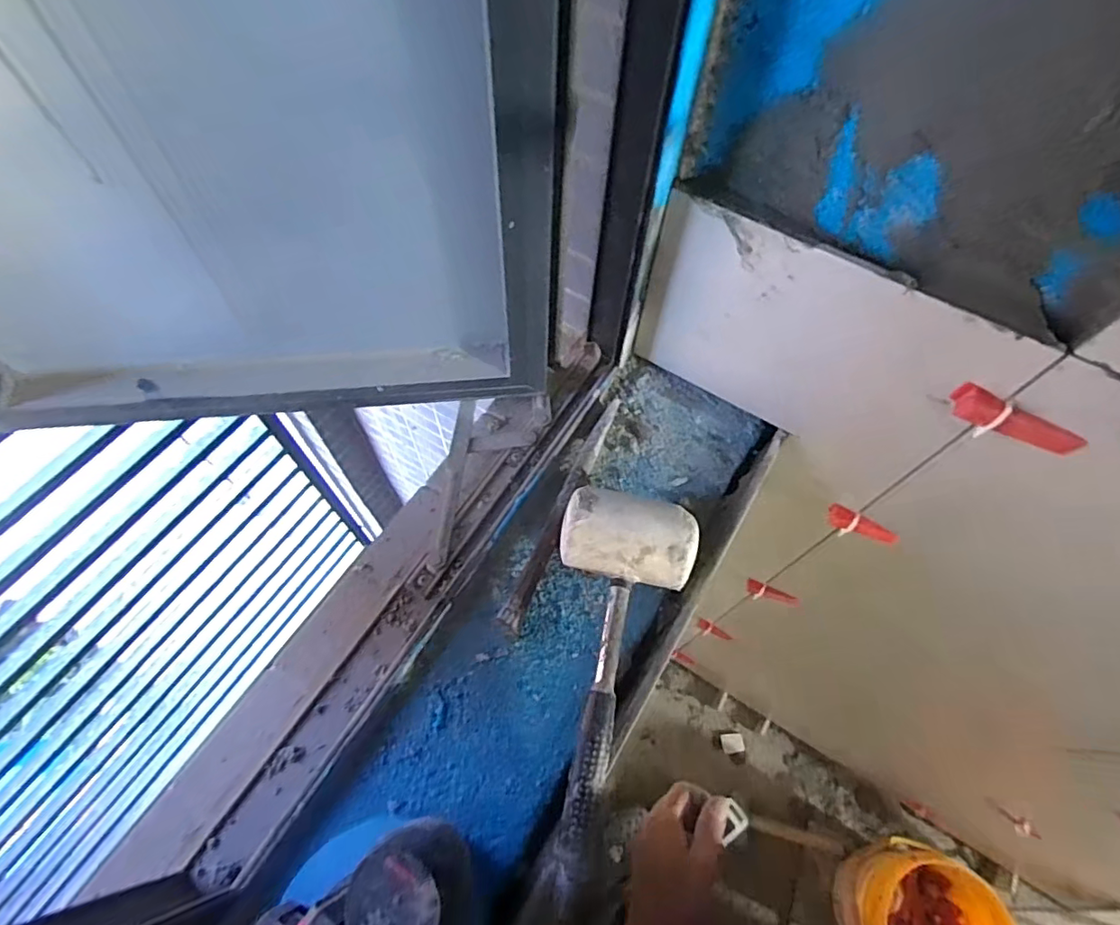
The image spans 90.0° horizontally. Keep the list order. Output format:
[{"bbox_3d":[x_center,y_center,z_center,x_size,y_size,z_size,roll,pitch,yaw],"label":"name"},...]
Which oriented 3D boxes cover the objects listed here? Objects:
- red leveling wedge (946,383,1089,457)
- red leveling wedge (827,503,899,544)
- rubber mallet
[{"bbox_3d":[0.326,-0.028,0.401,0.085,0.024,0.017,31,65,14],"label":"red leveling wedge"},{"bbox_3d":[0.319,0.067,0.587,0.073,0.021,0.017,25,64,11],"label":"red leveling wedge"},{"bbox_3d":[0.038,0.162,0.413,0.105,0.072,0.281,9,62,3],"label":"rubber mallet"}]

